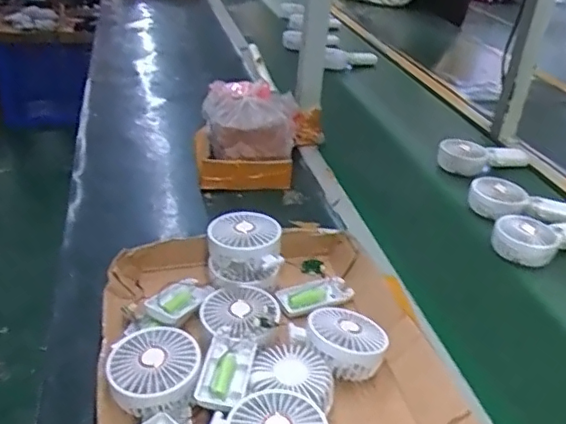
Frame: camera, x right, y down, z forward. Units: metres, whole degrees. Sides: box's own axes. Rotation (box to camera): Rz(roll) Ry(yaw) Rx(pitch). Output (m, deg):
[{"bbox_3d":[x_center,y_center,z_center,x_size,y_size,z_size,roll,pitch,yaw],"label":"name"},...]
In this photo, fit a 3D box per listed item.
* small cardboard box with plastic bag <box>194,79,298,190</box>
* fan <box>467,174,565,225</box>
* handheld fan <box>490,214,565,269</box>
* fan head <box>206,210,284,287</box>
[{"bbox_3d":[-0.066,-0.133,1.025,0.178,0.132,0.192,-1,31,-7],"label":"small cardboard box with plastic bag"},{"bbox_3d":[0.400,-0.016,0.947,0.183,0.054,0.075,17,33,23],"label":"fan"},{"bbox_3d":[0.406,0.031,0.879,0.180,0.043,0.083,-12,34,-24],"label":"handheld fan"},{"bbox_3d":[-0.048,0.044,0.714,0.089,0.053,0.089,-1,33,-6],"label":"fan head"}]

